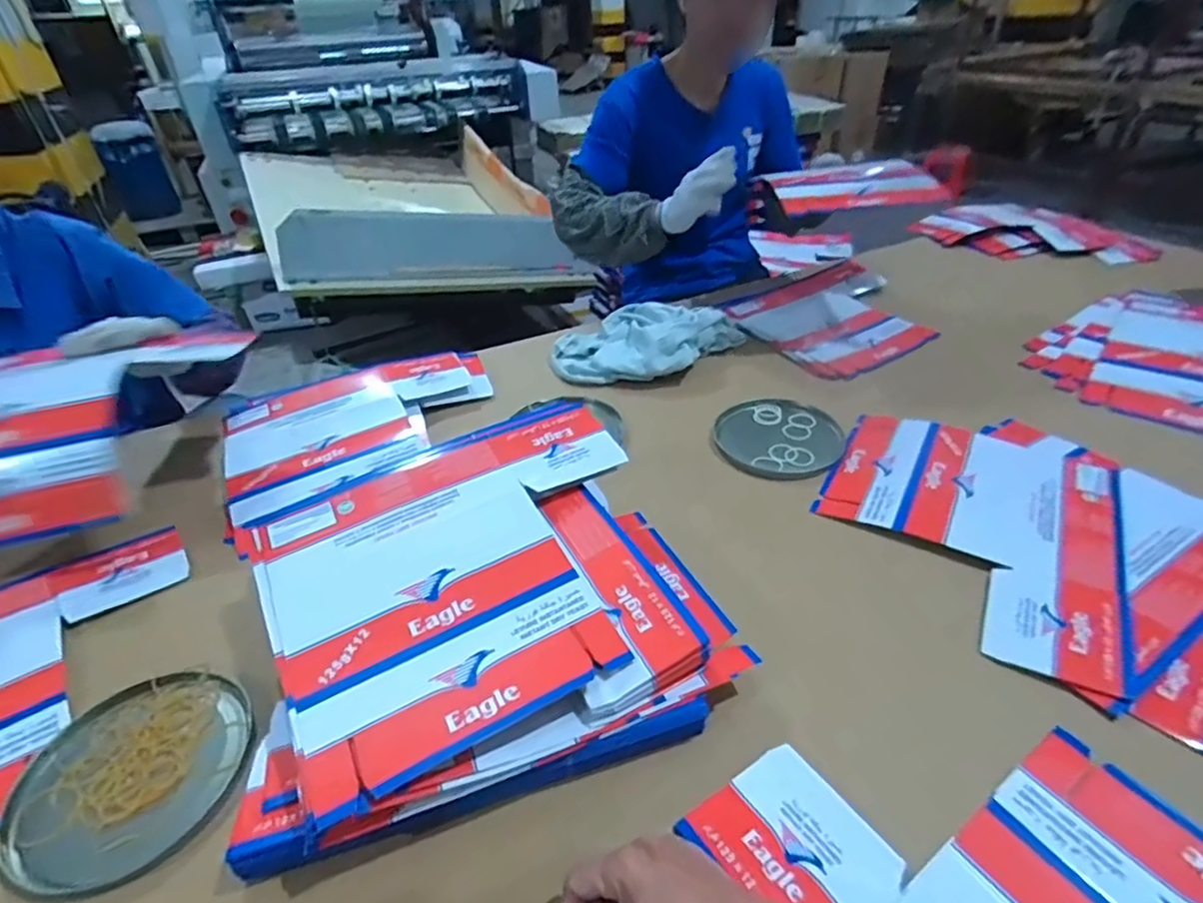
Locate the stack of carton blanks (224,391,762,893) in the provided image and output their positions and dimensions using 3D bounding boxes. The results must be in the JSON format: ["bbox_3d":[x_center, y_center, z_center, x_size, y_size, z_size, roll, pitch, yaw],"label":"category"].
[{"bbox_3d":[-0.107,0.125,0.552,0.390,0.109,0.355,-13,38,-13],"label":"stack of carton blanks"}]

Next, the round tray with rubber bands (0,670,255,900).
[{"bbox_3d":[-0.375,0.256,0.483,0.162,0.009,0.166,-2,37,2],"label":"round tray with rubber bands"}]

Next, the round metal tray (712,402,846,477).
[{"bbox_3d":[0.239,-0.021,0.823,0.161,0.012,0.161,-2,37,2],"label":"round metal tray"}]

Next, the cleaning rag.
[{"bbox_3d":[0.082,-0.183,0.984,0.324,0.065,0.154,-5,37,-3],"label":"cleaning rag"}]

